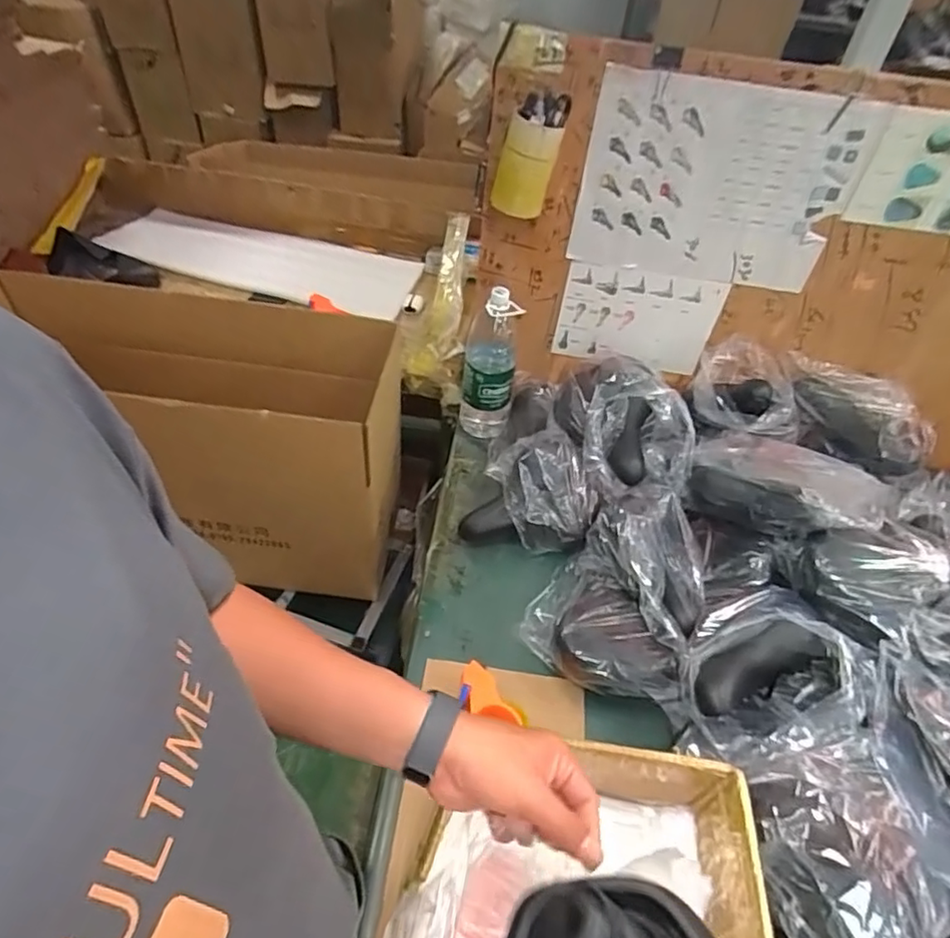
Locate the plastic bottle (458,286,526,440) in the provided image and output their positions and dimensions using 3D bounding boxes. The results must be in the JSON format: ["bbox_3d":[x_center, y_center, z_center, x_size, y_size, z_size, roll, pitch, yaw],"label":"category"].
[{"bbox_3d":[0.029,-0.204,1.198,0.105,0.308,0.091,7,46,0],"label":"plastic bottle"}]

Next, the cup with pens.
[{"bbox_3d":[0.083,-0.489,0.941,0.098,0.161,0.099,3,46,-3],"label":"cup with pens"}]

